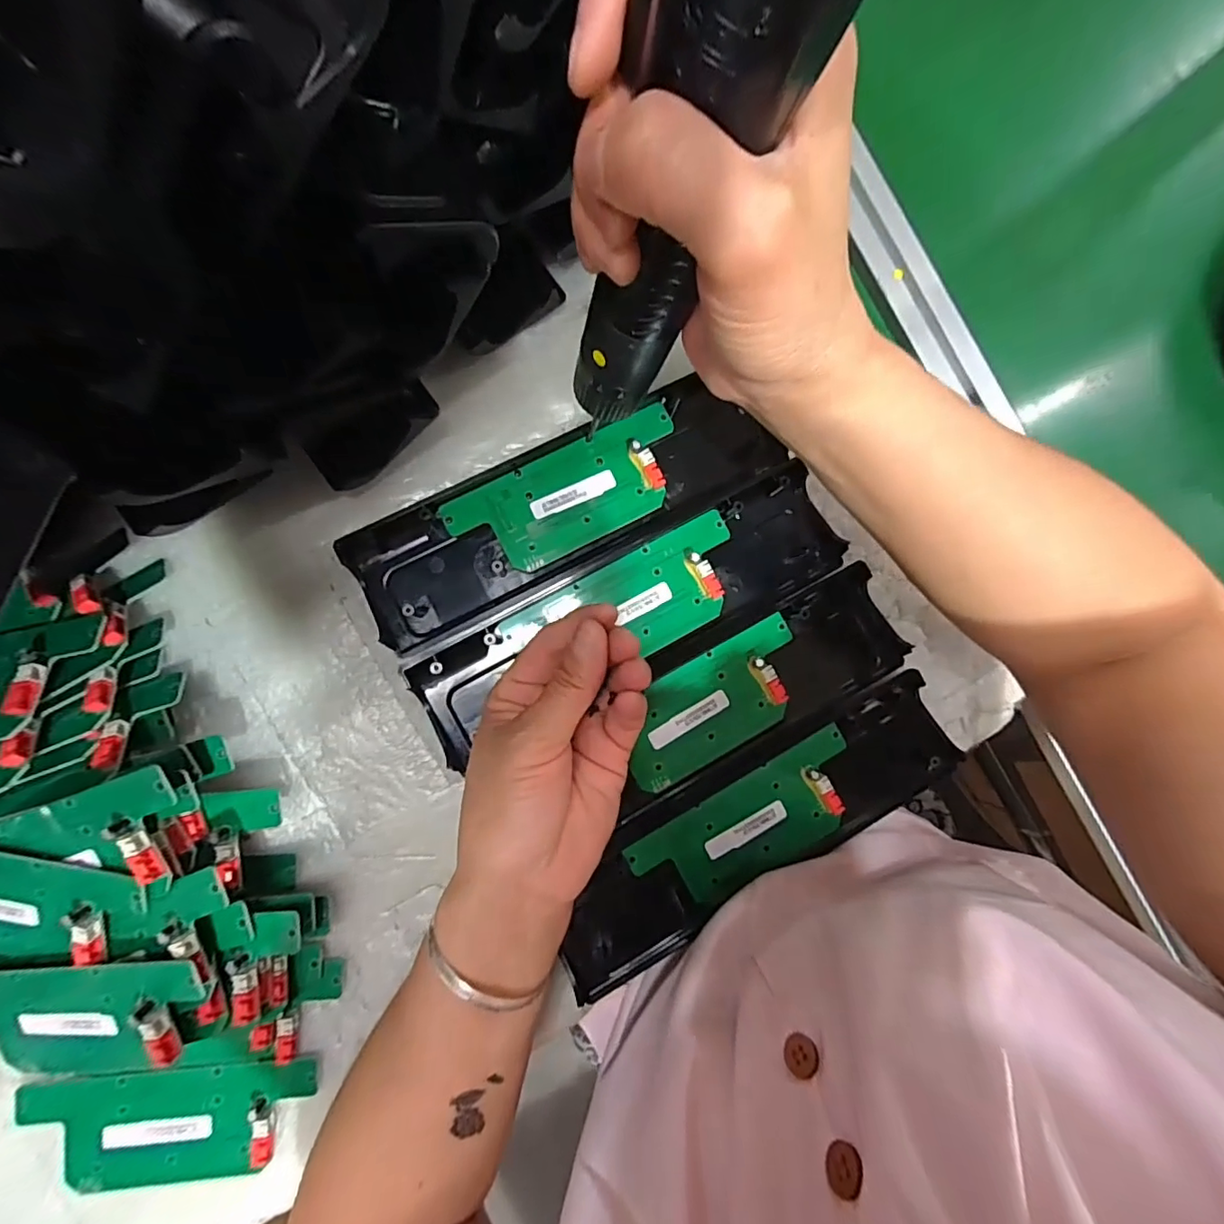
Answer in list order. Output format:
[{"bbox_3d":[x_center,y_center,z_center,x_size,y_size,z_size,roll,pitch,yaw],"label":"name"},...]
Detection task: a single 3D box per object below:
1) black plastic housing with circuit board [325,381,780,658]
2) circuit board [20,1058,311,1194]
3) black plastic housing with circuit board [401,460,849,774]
[{"bbox_3d":[-0.024,-0.062,0.299,0.238,0.015,0.066,-27,89,-7],"label":"black plastic housing with circuit board"},{"bbox_3d":[-0.219,0.255,0.263,0.130,0.011,0.057,1,86,-6],"label":"circuit board"},{"bbox_3d":[0.013,-0.002,0.297,0.250,0.017,0.063,-28,90,-7],"label":"black plastic housing with circuit board"}]

